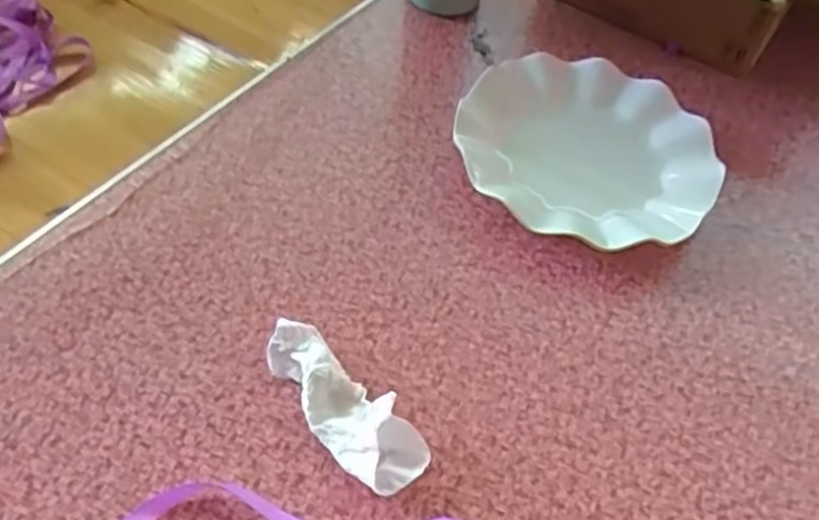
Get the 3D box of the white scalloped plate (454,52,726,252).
[{"bbox_3d":[0.124,-0.077,0.528,0.176,0.026,0.175,3,52,-4],"label":"white scalloped plate"}]

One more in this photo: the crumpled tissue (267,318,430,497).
[{"bbox_3d":[-0.036,0.076,0.391,0.034,0.025,0.108,-34,62,-27],"label":"crumpled tissue"}]

